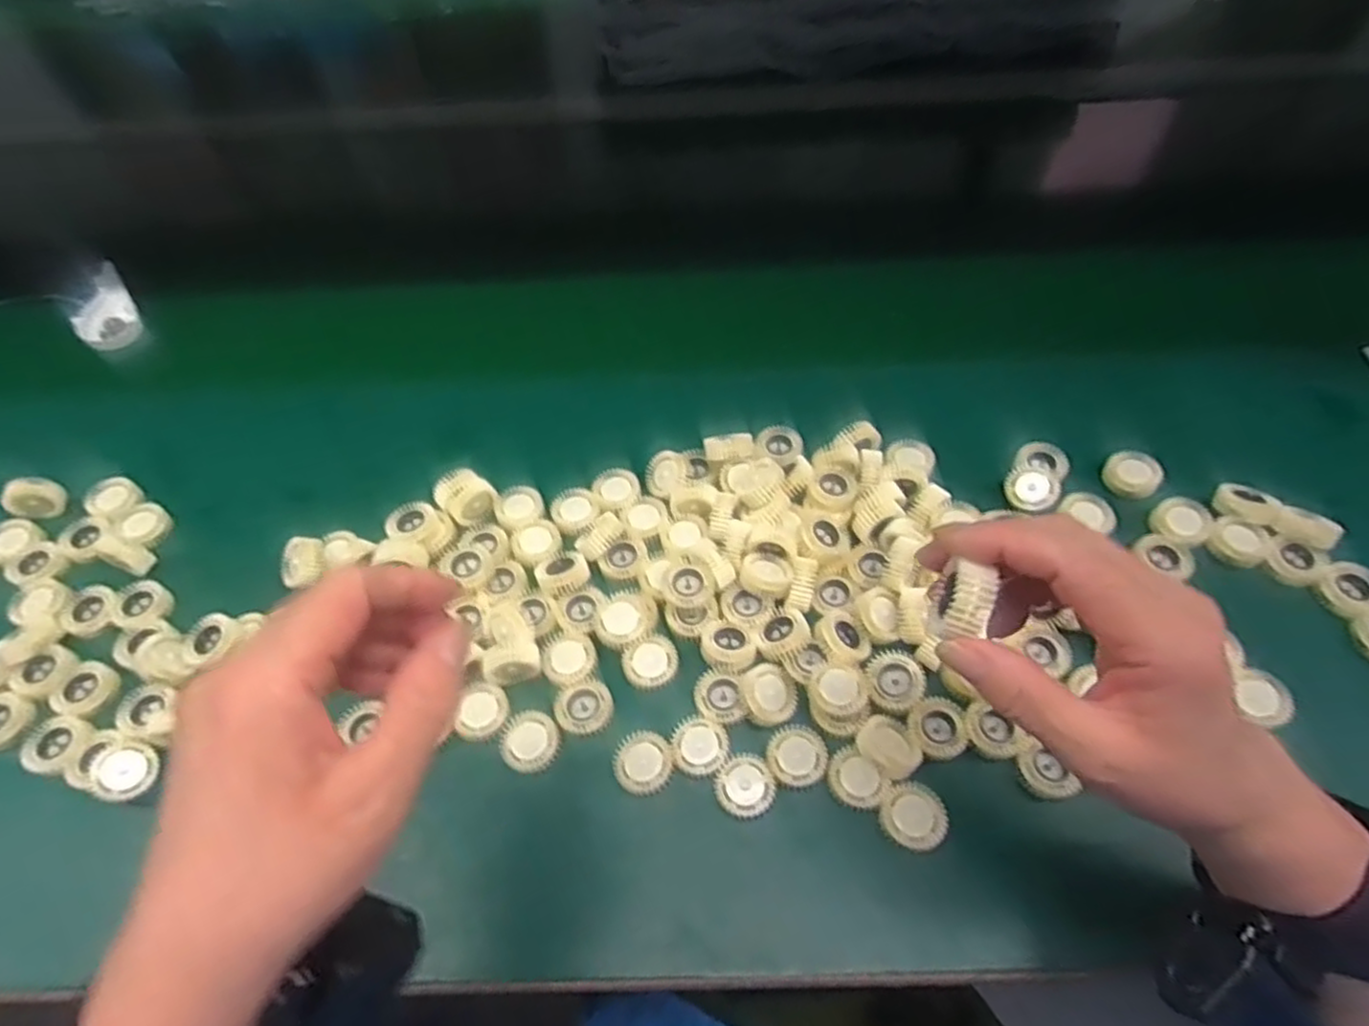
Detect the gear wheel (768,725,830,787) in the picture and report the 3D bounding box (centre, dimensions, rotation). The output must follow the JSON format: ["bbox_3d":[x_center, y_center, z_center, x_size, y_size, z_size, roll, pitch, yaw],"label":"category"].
[{"bbox_3d":[0.060,0.128,0.378,0.031,0.009,0.033,-1,56,2],"label":"gear wheel"}]

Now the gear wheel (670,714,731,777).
[{"bbox_3d":[0.008,0.123,0.380,0.030,0.006,0.030,-1,56,2],"label":"gear wheel"}]

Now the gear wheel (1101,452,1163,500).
[{"bbox_3d":[0.293,-0.026,0.465,0.031,0.013,0.031,-1,56,2],"label":"gear wheel"}]

